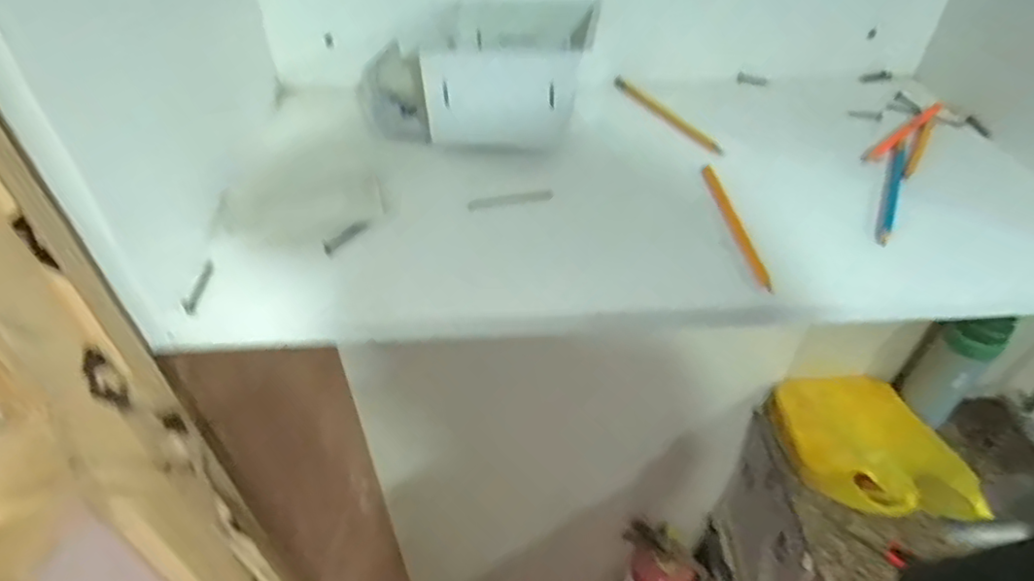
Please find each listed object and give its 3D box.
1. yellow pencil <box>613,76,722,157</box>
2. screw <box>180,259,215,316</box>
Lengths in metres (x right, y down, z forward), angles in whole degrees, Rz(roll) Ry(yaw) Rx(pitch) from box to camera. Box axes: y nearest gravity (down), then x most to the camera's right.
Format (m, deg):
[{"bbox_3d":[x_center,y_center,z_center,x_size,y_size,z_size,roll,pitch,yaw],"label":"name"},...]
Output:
[{"bbox_3d":[0.139,-0.168,0.587,0.010,0.011,0.154,-23,48,-22],"label":"yellow pencil"},{"bbox_3d":[-0.213,-0.004,0.418,0.009,0.011,0.047,0,44,-1],"label":"screw"}]

